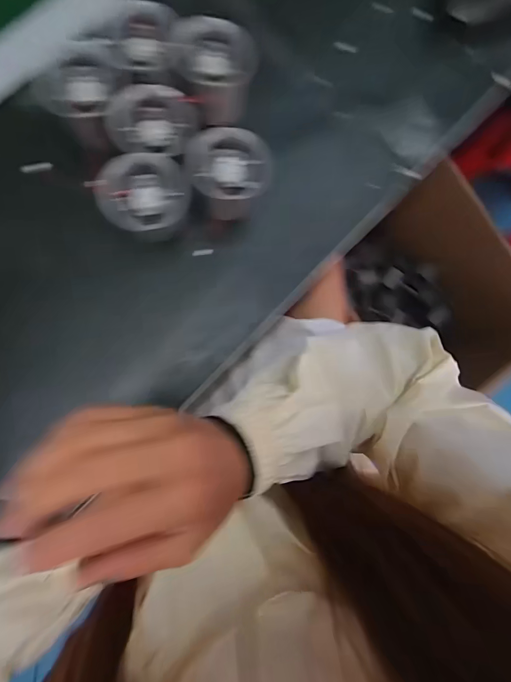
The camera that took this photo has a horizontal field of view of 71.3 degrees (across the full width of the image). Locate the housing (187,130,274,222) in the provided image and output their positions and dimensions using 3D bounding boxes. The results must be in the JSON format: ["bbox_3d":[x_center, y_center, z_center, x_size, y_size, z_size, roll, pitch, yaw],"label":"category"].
[{"bbox_3d":[-0.024,-0.137,0.302,0.064,0.053,0.056,-4,87,-6],"label":"housing"}]

